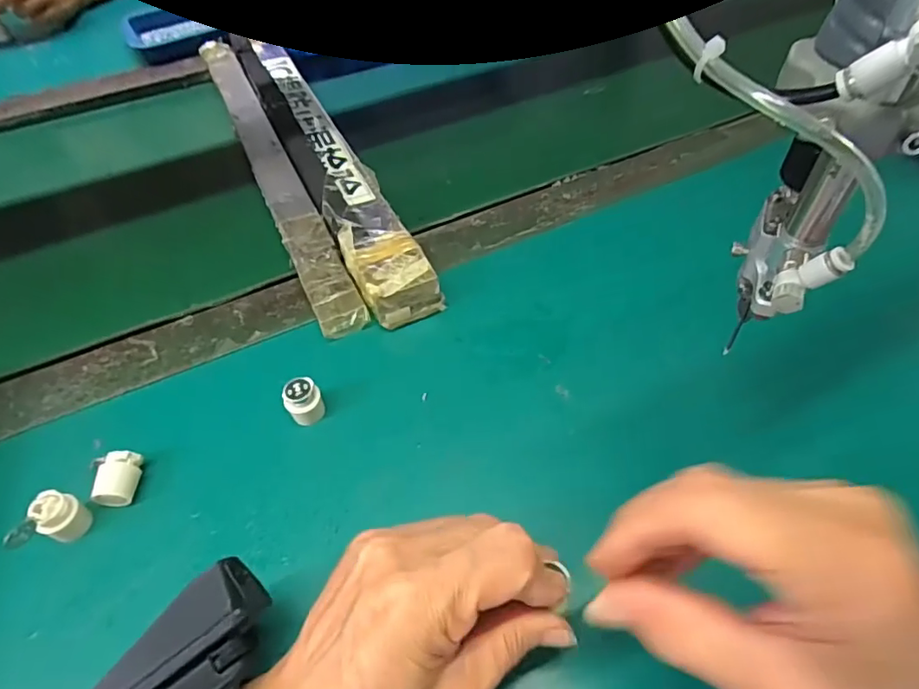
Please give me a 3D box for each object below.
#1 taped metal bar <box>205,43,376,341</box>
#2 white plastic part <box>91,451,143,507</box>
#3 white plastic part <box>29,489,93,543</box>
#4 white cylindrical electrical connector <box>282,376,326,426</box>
[{"bbox_3d":[-0.188,-0.187,0.520,0.033,0.019,0.504,-22,54,-14],"label":"taped metal bar"},{"bbox_3d":[-0.194,0.077,0.311,0.018,0.018,0.029,-3,51,1],"label":"white plastic part"},{"bbox_3d":[-0.214,0.091,0.293,0.018,0.023,0.019,-28,55,-18],"label":"white plastic part"},{"bbox_3d":[-0.095,0.036,0.334,0.021,0.030,0.017,-28,55,-18],"label":"white cylindrical electrical connector"}]

